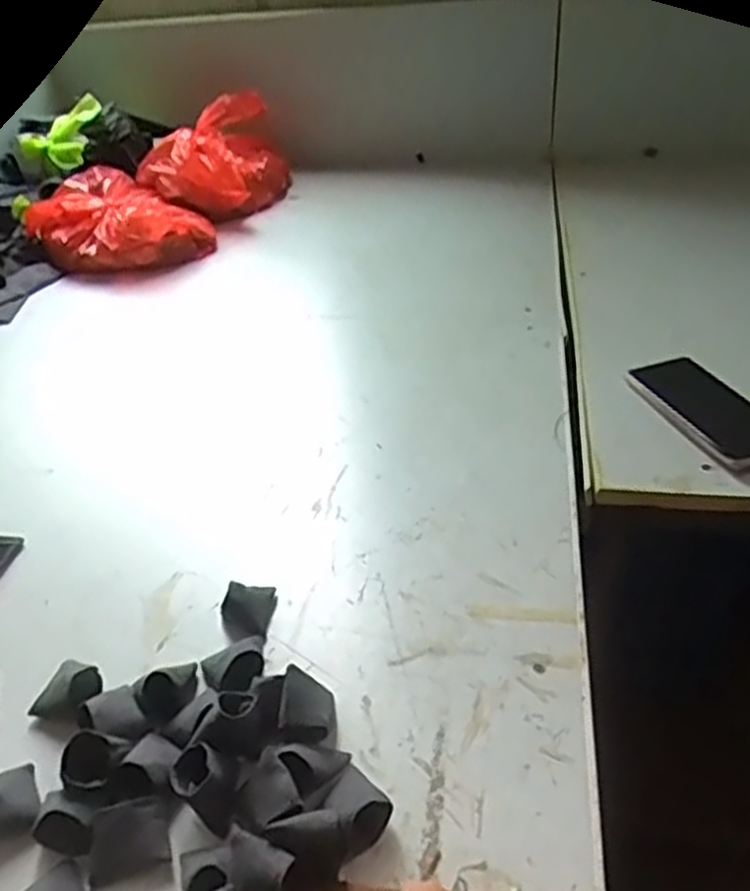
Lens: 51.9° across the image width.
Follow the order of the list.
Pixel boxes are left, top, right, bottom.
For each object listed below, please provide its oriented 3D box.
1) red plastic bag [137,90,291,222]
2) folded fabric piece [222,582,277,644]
[{"bbox_3d":[-0.243,-0.430,1.171,0.214,0.133,0.172,-16,38,-13],"label":"red plastic bag"},{"bbox_3d":[-0.090,0.114,0.547,0.030,0.023,0.048,1,38,9],"label":"folded fabric piece"}]

